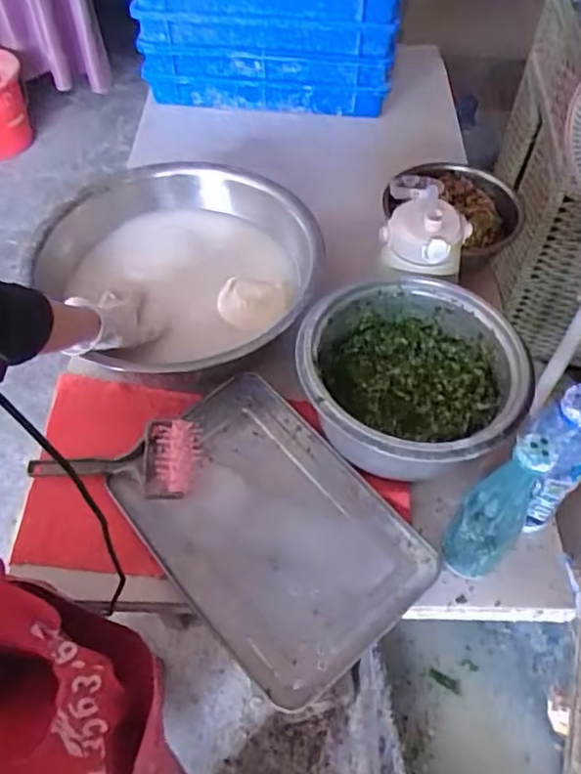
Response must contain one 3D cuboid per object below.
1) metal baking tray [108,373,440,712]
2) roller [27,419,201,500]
[{"bbox_3d":[-0.026,0.151,0.690,0.231,0.021,0.330,-35,62,-24],"label":"metal baking tray"},{"bbox_3d":[-0.203,0.083,0.721,0.197,0.042,0.095,4,54,2],"label":"roller"}]

